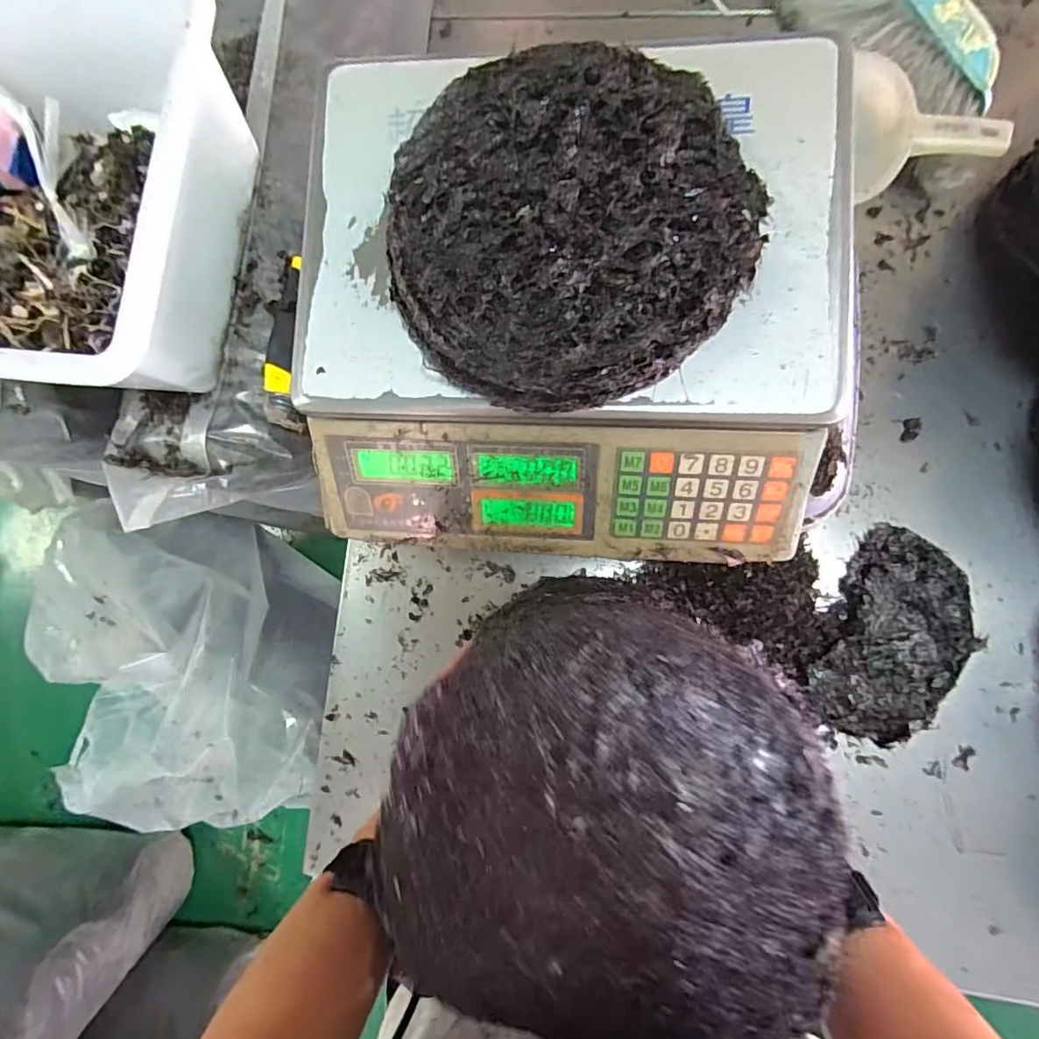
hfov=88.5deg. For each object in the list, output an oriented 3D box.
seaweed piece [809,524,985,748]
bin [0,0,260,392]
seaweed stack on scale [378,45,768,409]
[{"bbox_3d":[0.360,0.114,0.509,0.118,0.019,0.193,25,86,9],"label":"seaweed piece"},{"bbox_3d":[-0.395,-0.241,0.409,0.366,0.104,0.293,6,83,7],"label":"bin"},{"bbox_3d":[0.026,-0.162,0.298,0.193,0.025,0.190,-18,81,4],"label":"seaweed stack on scale"}]

